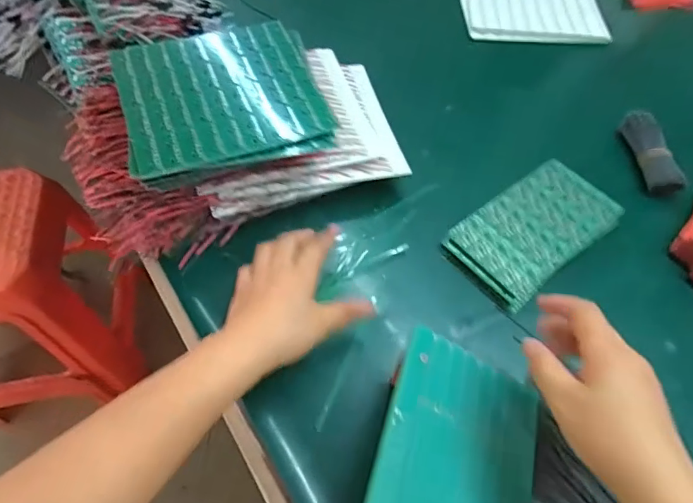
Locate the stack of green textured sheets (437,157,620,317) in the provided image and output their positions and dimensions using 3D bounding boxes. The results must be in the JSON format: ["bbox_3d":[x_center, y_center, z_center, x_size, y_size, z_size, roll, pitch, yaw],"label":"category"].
[{"bbox_3d":[0.210,-0.026,0.539,0.197,0.023,0.106,-33,64,-22],"label":"stack of green textured sheets"}]

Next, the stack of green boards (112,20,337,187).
[{"bbox_3d":[-0.133,-0.171,0.519,0.202,0.020,0.199,-14,58,-12],"label":"stack of green boards"}]

